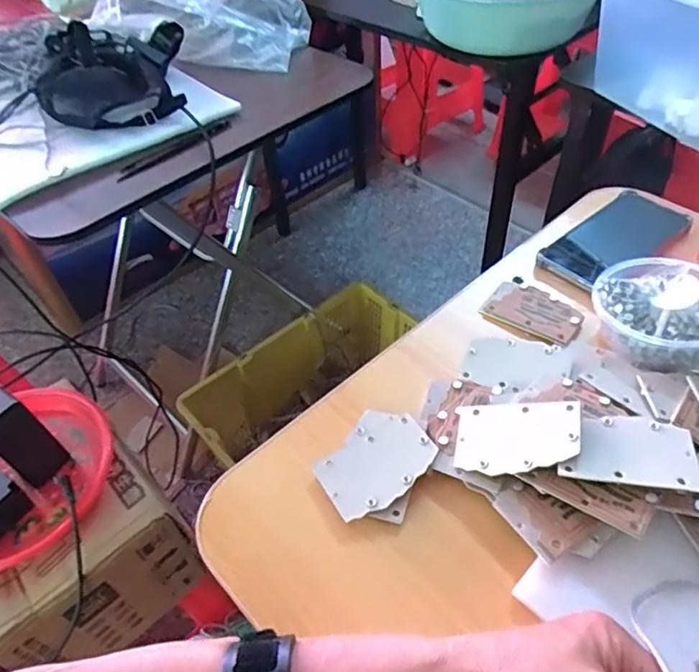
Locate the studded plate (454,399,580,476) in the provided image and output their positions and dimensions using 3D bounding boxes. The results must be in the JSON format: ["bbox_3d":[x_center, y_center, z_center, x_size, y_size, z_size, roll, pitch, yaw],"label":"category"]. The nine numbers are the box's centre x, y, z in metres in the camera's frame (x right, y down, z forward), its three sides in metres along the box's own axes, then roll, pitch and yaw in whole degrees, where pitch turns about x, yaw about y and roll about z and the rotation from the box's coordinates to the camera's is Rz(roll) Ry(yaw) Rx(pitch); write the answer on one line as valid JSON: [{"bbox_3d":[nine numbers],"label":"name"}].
[{"bbox_3d":[0.116,0.070,0.402,0.084,0.004,0.055,-10,45,29],"label":"studded plate"}]

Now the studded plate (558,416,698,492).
[{"bbox_3d":[0.185,0.074,0.381,0.081,0.009,0.053,8,49,12],"label":"studded plate"}]

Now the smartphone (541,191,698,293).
[{"bbox_3d":[0.270,-0.096,0.584,0.161,0.016,0.079,-35,54,-24],"label":"smartphone"}]

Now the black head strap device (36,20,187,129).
[{"bbox_3d":[-0.356,-0.405,0.862,0.209,0.088,0.252,-13,48,-7],"label":"black head strap device"}]

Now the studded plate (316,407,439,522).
[{"bbox_3d":[0.018,0.091,0.420,0.066,0.011,0.087,33,58,29],"label":"studded plate"}]

